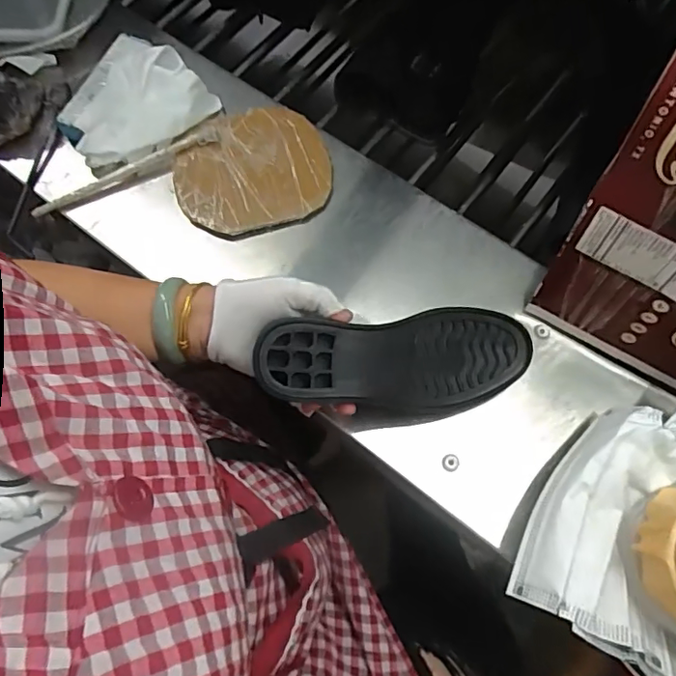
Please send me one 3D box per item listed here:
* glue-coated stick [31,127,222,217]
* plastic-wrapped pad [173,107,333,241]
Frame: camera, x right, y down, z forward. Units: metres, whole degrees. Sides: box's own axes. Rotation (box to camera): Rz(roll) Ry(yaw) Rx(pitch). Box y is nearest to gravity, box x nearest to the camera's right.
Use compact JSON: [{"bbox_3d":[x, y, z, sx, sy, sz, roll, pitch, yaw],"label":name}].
[{"bbox_3d":[-0.212,-0.166,0.546,0.195,0.017,0.015,-24,70,-8],"label":"glue-coated stick"},{"bbox_3d":[-0.086,-0.171,0.550,0.152,0.014,0.141,-14,69,-4],"label":"plastic-wrapped pad"}]

